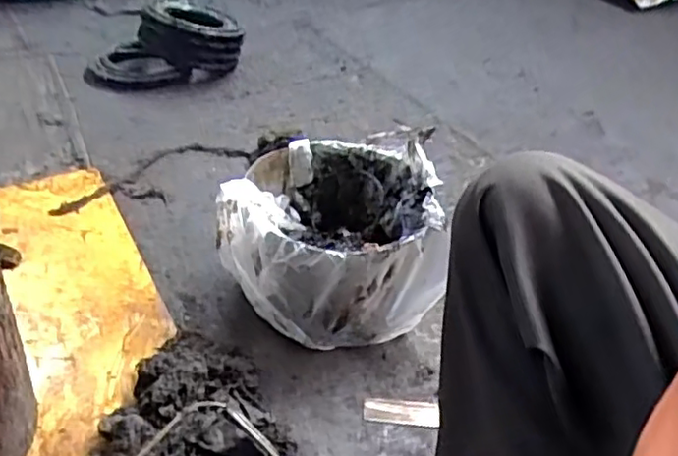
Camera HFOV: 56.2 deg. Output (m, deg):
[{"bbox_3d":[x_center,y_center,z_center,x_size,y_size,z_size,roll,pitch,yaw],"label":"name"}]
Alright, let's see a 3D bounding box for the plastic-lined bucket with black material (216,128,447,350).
[{"bbox_3d":[-0.016,0.012,1.002,0.319,0.200,0.313,1,37,-3],"label":"plastic-lined bucket with black material"}]

